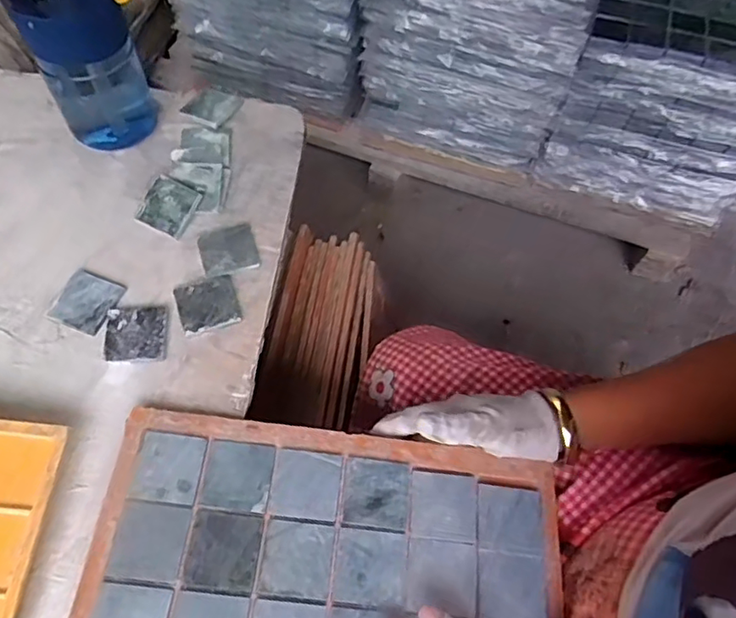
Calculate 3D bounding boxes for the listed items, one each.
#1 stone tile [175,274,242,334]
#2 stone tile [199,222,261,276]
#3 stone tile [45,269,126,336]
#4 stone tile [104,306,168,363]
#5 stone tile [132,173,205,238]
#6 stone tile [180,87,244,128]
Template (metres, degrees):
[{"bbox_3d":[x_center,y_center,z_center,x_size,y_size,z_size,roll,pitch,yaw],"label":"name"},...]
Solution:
[{"bbox_3d":[-0.137,-0.004,0.498,0.049,0.004,0.047,-16,63,-11],"label":"stone tile"},{"bbox_3d":[-0.126,-0.054,0.524,0.048,0.005,0.051,-18,63,-12],"label":"stone tile"},{"bbox_3d":[-0.238,-0.007,0.491,0.048,0.005,0.050,21,62,9],"label":"stone tile"},{"bbox_3d":[-0.191,0.020,0.478,0.047,0.004,0.050,-5,61,-5],"label":"stone tile"},{"bbox_3d":[-0.183,-0.094,0.532,0.048,0.004,0.048,28,93,7],"label":"stone tile"},{"bbox_3d":[-0.161,-0.210,0.601,0.040,0.010,0.054,32,65,15],"label":"stone tile"}]

